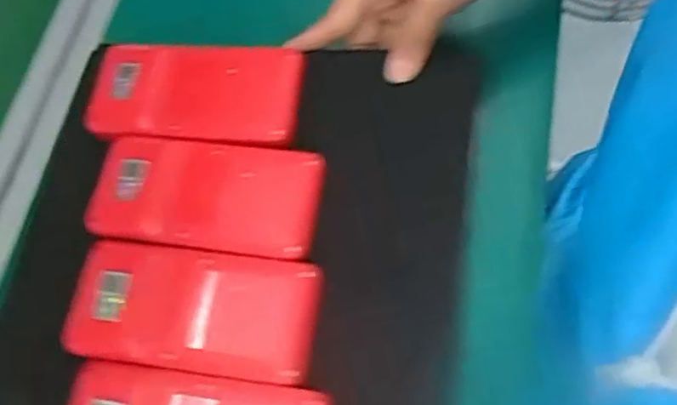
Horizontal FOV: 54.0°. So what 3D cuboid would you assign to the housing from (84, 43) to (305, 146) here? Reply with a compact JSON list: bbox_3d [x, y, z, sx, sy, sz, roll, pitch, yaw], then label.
[{"bbox_3d":[-0.084,-0.067,0.392,0.124,0.013,0.063,6,65,4],"label":"housing"}]

